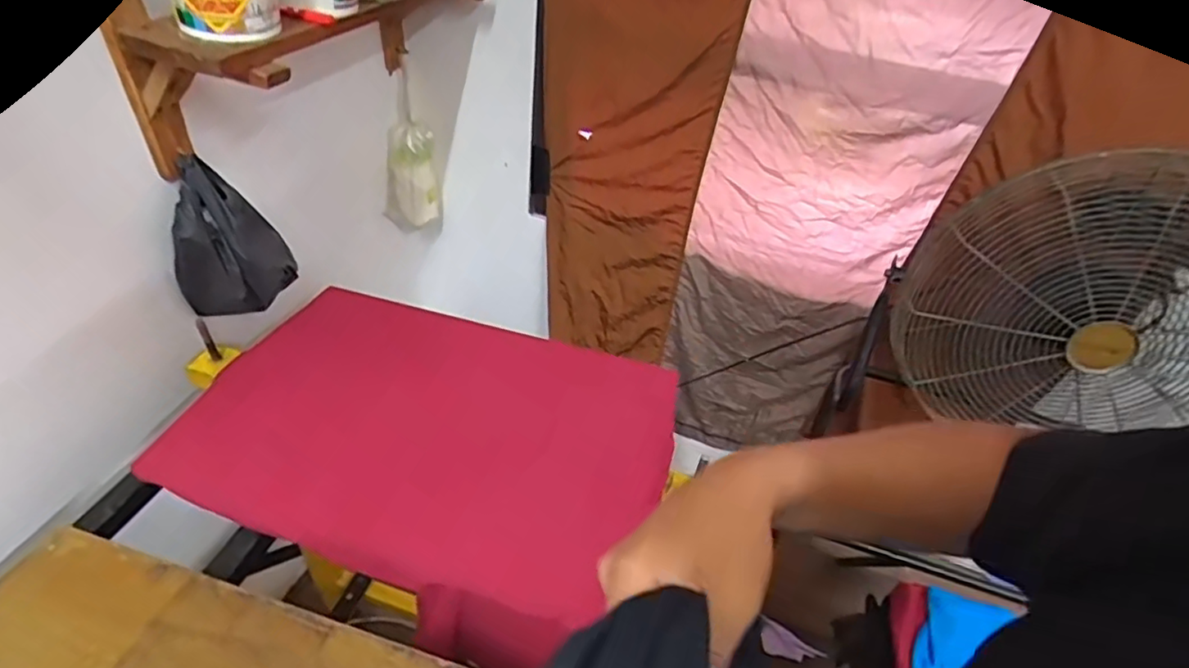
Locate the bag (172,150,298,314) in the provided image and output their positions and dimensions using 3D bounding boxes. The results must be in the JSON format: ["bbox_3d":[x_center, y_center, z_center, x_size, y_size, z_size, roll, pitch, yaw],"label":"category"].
[{"bbox_3d":[-0.532,-0.138,0.887,0.125,0.213,0.096,3,42,-5],"label":"bag"}]

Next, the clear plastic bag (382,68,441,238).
[{"bbox_3d":[-0.412,-0.368,1.347,0.128,0.321,0.042,-12,45,-21],"label":"clear plastic bag"}]

